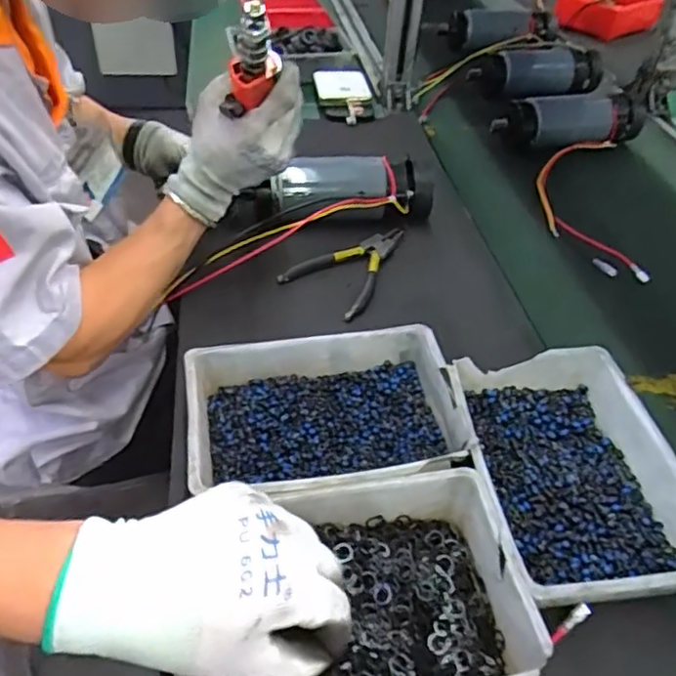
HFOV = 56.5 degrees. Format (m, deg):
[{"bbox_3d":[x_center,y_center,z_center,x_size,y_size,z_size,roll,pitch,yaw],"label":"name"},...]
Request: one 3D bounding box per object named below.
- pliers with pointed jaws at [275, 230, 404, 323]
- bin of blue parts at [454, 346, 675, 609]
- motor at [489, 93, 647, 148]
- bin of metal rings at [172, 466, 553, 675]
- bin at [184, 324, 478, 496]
[{"bbox_3d":[0.020,-0.078,0.677,0.096,0.021,0.145,31,49,24],"label":"pliers with pointed jaws"},{"bbox_3d":[0.170,0.096,0.470,0.142,0.050,0.206,0,44,-6],"label":"bin of blue parts"},{"bbox_3d":[0.348,-0.326,0.930,0.232,0.056,0.071,-11,46,-17],"label":"motor"},{"bbox_3d":[0.005,0.162,0.383,0.203,0.055,0.145,-4,44,-12],"label":"bin of metal rings"},{"bbox_3d":[-0.012,0.061,0.492,0.204,0.047,0.147,-4,44,-10],"label":"bin"}]

